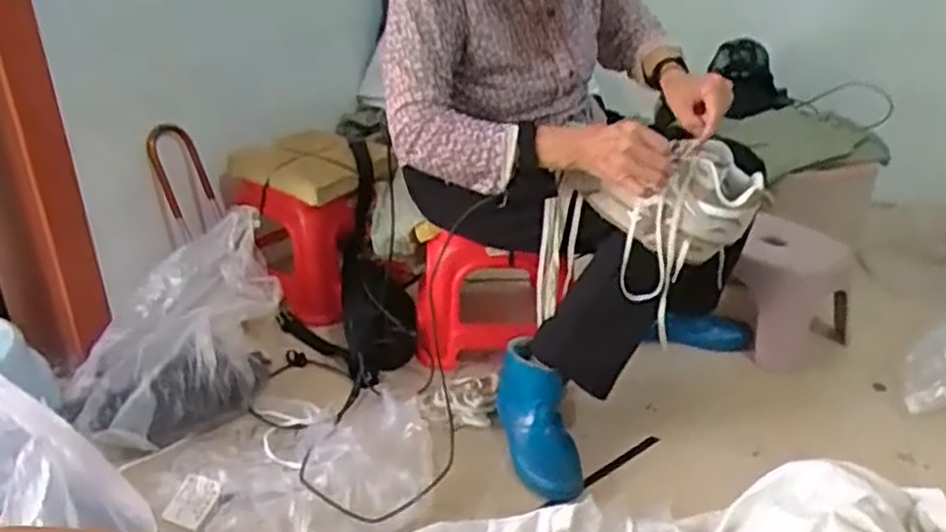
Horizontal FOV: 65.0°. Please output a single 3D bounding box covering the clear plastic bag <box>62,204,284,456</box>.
[{"bbox_3d":[-0.497,0.118,1.262,0.372,0.225,0.321,-16,31,-27],"label":"clear plastic bag"}]

